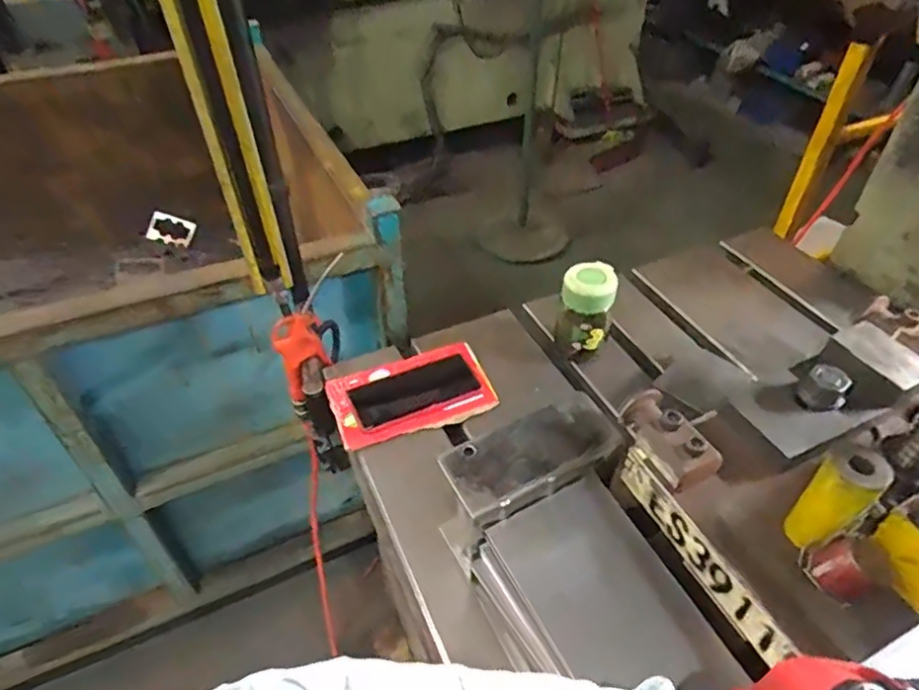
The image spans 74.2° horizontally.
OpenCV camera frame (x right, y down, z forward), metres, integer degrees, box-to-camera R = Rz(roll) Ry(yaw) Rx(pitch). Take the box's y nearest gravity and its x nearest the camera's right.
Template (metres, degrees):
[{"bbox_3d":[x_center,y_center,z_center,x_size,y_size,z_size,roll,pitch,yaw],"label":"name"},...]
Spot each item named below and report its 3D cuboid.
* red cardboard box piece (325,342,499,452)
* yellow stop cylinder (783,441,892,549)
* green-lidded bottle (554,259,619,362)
[{"bbox_3d":[-0.062,0.061,0.773,0.196,0.033,0.115,-12,45,-12],"label":"red cardboard box piece"},{"bbox_3d":[0.283,0.118,0.460,0.037,0.095,0.039,0,43,0],"label":"yellow stop cylinder"},{"bbox_3d":[0.163,-0.041,0.790,0.068,0.122,0.057,10,44,10],"label":"green-lidded bottle"}]

